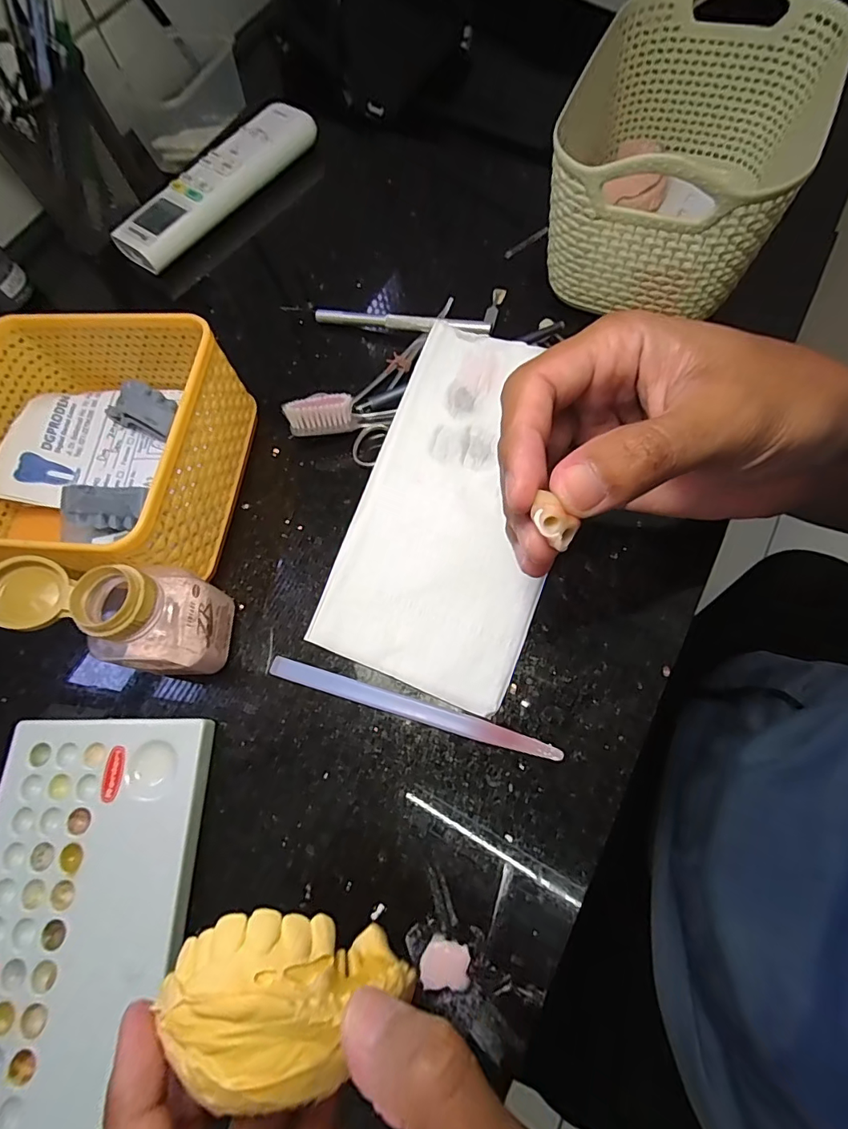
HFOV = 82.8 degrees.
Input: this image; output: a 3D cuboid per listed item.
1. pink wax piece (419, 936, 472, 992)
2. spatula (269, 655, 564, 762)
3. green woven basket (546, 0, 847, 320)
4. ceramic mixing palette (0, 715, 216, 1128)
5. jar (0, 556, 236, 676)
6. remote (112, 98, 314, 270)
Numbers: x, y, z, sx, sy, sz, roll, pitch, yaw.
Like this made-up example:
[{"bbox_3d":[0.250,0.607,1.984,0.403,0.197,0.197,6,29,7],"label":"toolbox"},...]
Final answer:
[{"bbox_3d":[0.008,0.157,0.188,0.019,0.004,0.016,3,69,7],"label":"pink wax piece"},{"bbox_3d":[-0.008,0.065,0.221,0.137,0.006,0.009,14,71,11],"label":"spatula"},{"bbox_3d":[0.138,-0.228,0.268,0.133,0.082,0.171,30,75,16],"label":"green woven basket"},{"bbox_3d":[-0.145,0.144,0.201,0.093,0.009,0.152,-1,69,6],"label":"ceramic mixing palette"},{"bbox_3d":[-0.131,0.020,0.215,0.074,0.065,0.048,16,69,7],"label":"jar"},{"bbox_3d":[-0.157,-0.289,0.370,0.046,0.029,0.176,36,77,17],"label":"remote"}]

